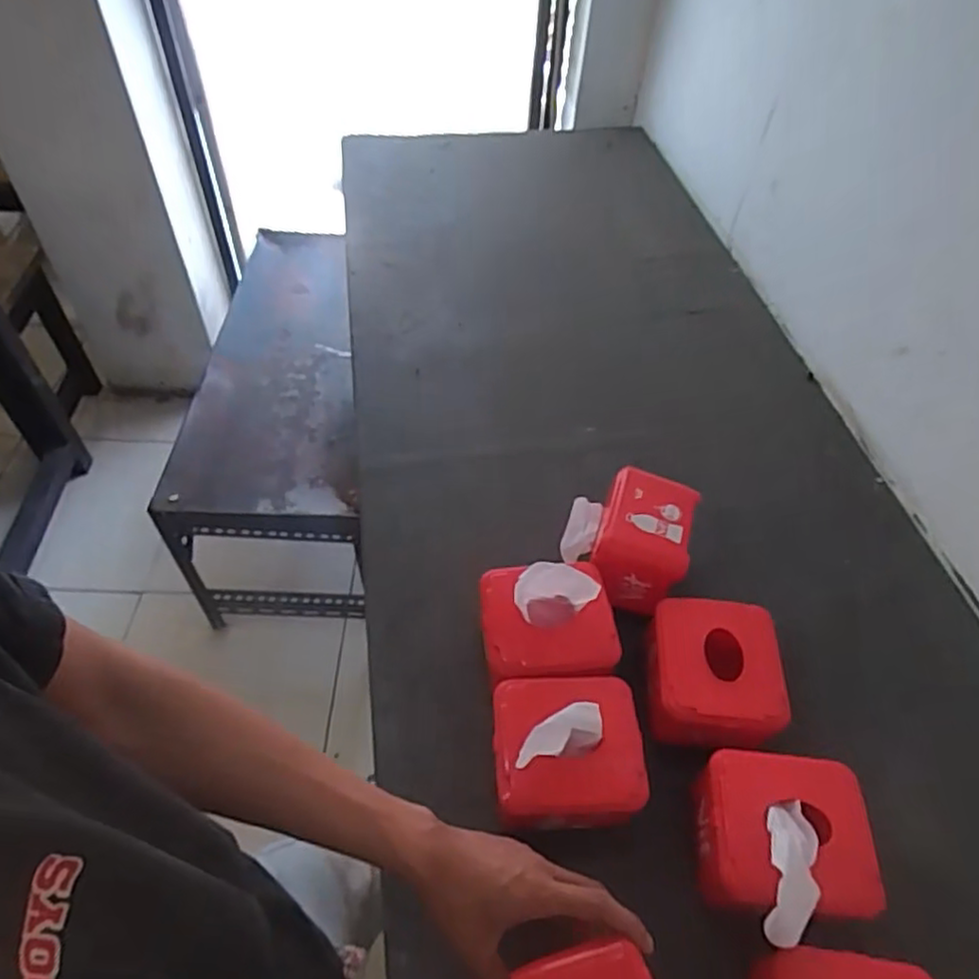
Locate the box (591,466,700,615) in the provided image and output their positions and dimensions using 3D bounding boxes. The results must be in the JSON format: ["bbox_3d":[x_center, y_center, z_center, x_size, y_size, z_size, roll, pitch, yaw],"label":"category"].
[{"bbox_3d":[0.165,0.063,0.756,0.096,0.107,0.126,14,51,8],"label":"box"}]

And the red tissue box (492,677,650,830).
[{"bbox_3d":[0.068,0.236,0.613,0.128,0.103,0.117,1,51,-3],"label":"red tissue box"}]

